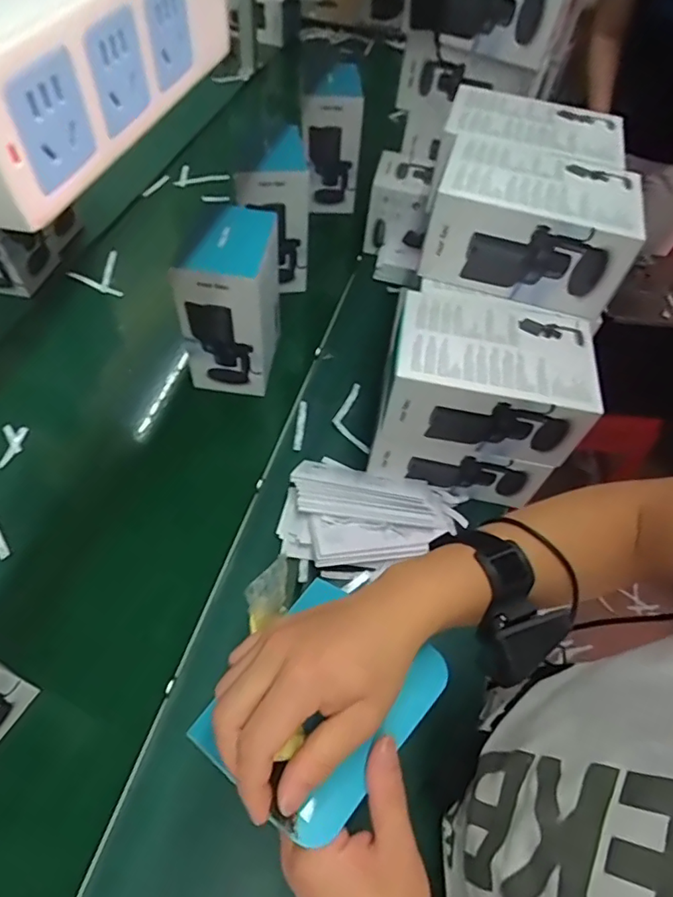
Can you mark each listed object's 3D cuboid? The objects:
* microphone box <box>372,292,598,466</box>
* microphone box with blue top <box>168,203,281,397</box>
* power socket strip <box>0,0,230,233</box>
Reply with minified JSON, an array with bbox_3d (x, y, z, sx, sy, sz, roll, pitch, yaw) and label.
[{"bbox_3d":[0.182,-0.090,0.657,0.229,0.123,0.157,7,57,2],"label":"microphone box"},{"bbox_3d":[-0.155,-0.215,0.801,0.113,0.222,0.155,7,57,2],"label":"microphone box with blue top"},{"bbox_3d":[-0.090,-0.149,0.197,0.027,0.055,0.174,16,58,7],"label":"power socket strip"}]

